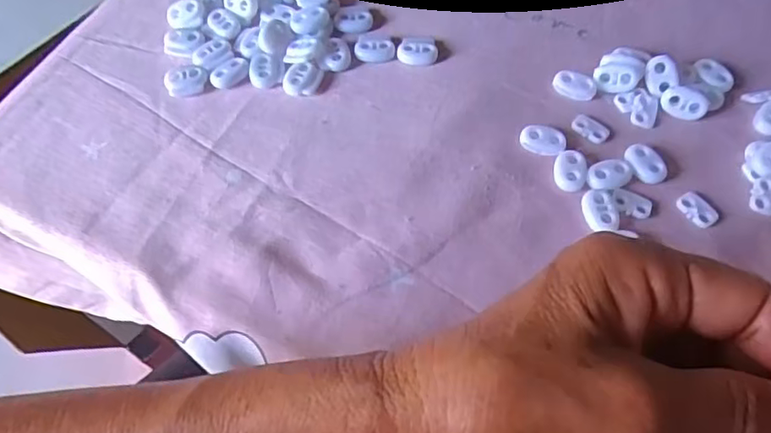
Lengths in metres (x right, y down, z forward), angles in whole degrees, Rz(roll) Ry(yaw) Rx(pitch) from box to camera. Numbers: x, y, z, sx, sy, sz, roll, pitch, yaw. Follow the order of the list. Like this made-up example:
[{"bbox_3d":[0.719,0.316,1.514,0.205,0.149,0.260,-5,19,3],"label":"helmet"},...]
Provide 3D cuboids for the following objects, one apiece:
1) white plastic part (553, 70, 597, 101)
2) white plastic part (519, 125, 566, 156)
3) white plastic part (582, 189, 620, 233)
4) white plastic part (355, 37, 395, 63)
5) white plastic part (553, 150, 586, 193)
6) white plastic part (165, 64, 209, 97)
[{"bbox_3d":[0.100,-0.069,0.313,0.022,0.005,0.014,23,65,14],"label":"white plastic part"},{"bbox_3d":[0.079,-0.038,0.296,0.022,0.006,0.013,16,63,11],"label":"white plastic part"},{"bbox_3d":[0.100,-0.003,0.276,0.015,0.004,0.021,1,61,2],"label":"white plastic part"},{"bbox_3d":[-0.006,-0.094,0.331,0.022,0.004,0.017,4,61,4],"label":"white plastic part"},{"bbox_3d":[0.090,-0.022,0.287,0.015,0.004,0.021,8,62,6],"label":"white plastic part"},{"bbox_3d":[-0.108,-0.075,0.321,0.022,0.004,0.020,-17,62,-7],"label":"white plastic part"}]

